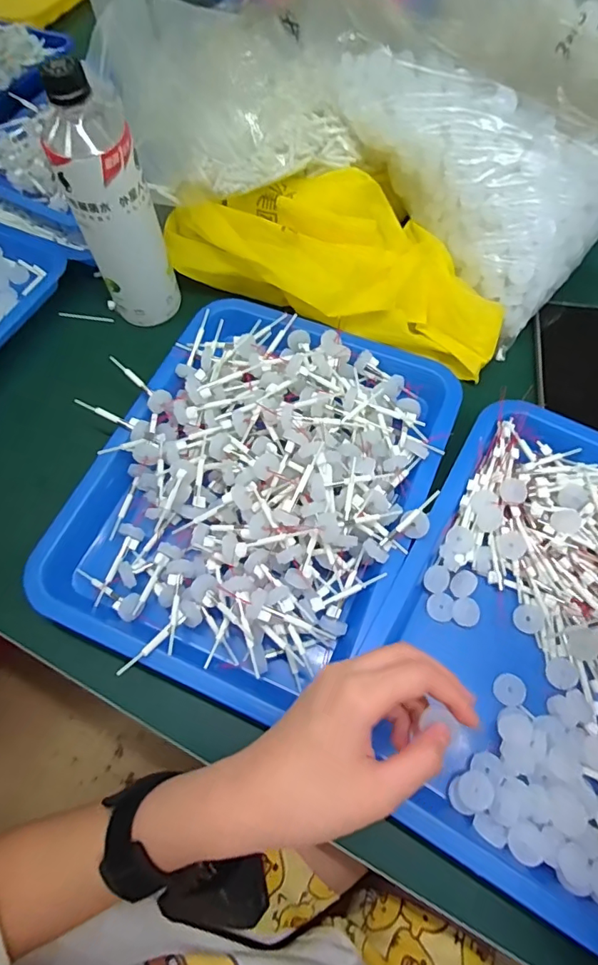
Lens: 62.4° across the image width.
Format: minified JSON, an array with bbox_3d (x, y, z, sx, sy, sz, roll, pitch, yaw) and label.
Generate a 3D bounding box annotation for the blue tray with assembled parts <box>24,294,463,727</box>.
[{"bbox_3d":[-0.034,-0.004,0.404,0.267,0.056,0.324,20,67,10],"label":"blue tray with assembled parts"}]

